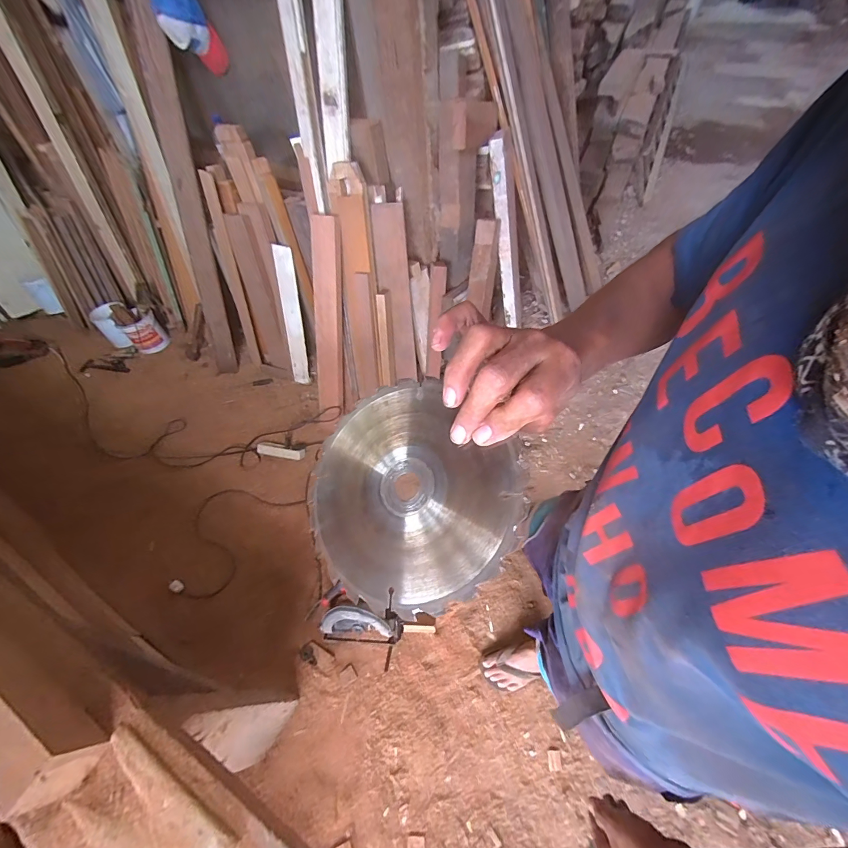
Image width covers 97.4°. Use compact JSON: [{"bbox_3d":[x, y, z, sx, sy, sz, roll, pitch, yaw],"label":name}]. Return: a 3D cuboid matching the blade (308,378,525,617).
[{"bbox_3d":[-0.014,0.051,0.274,0.161,0.005,0.146,41,90,27],"label":"blade"}]

